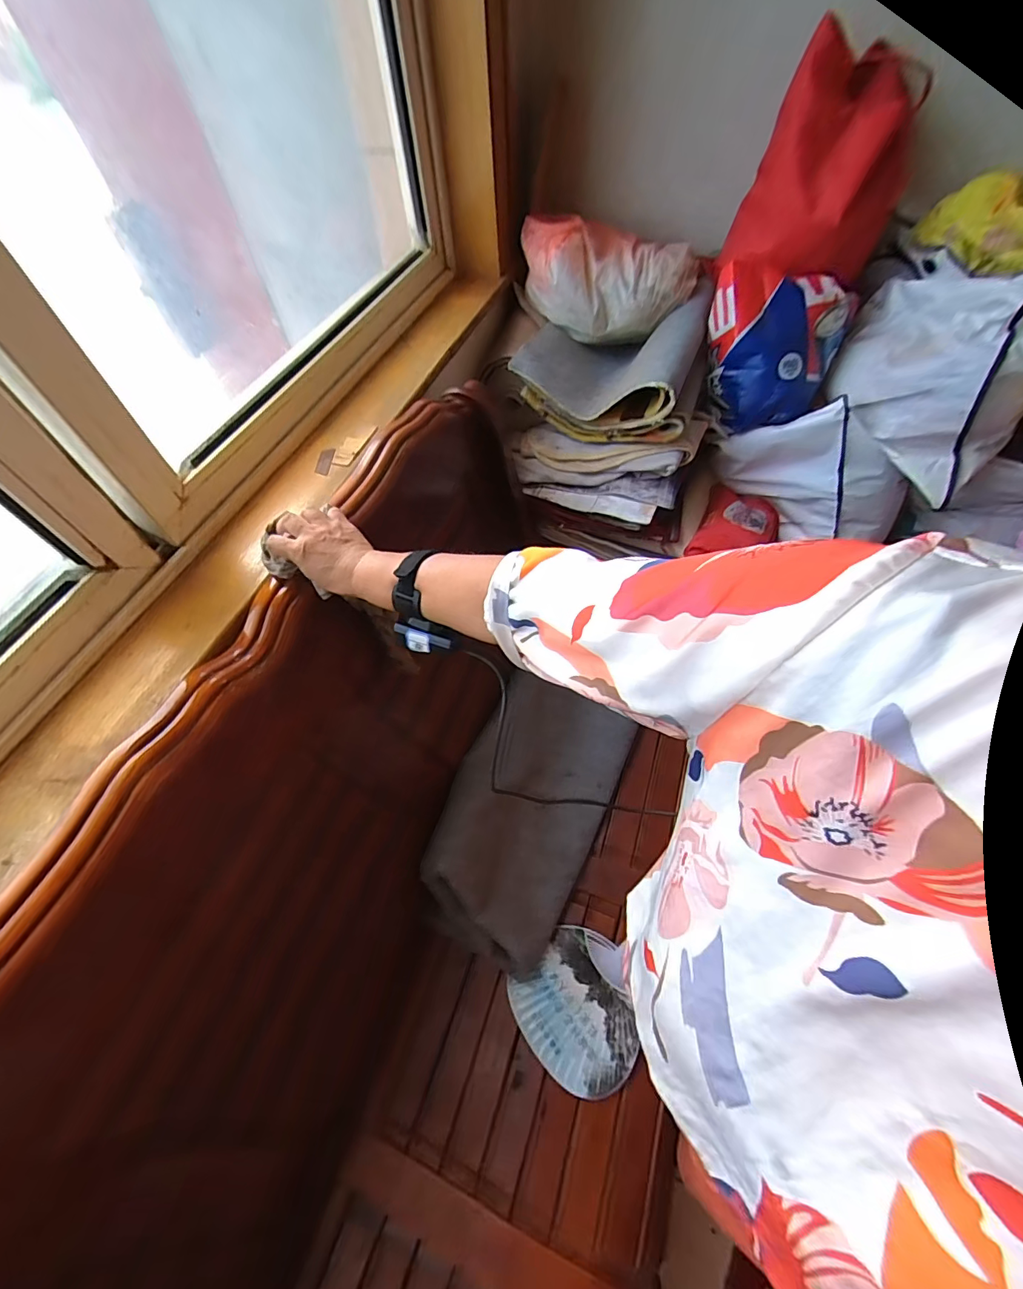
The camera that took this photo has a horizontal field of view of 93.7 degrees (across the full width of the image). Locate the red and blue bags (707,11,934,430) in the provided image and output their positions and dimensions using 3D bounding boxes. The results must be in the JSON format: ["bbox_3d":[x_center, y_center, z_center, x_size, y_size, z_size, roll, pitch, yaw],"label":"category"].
[{"bbox_3d":[0.503,-0.662,0.848,0.248,0.527,0.264,15,18,12],"label":"red and blue bags"}]

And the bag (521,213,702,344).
[{"bbox_3d":[0.186,-0.697,0.920,0.334,0.157,0.141,8,58,8],"label":"bag"}]

